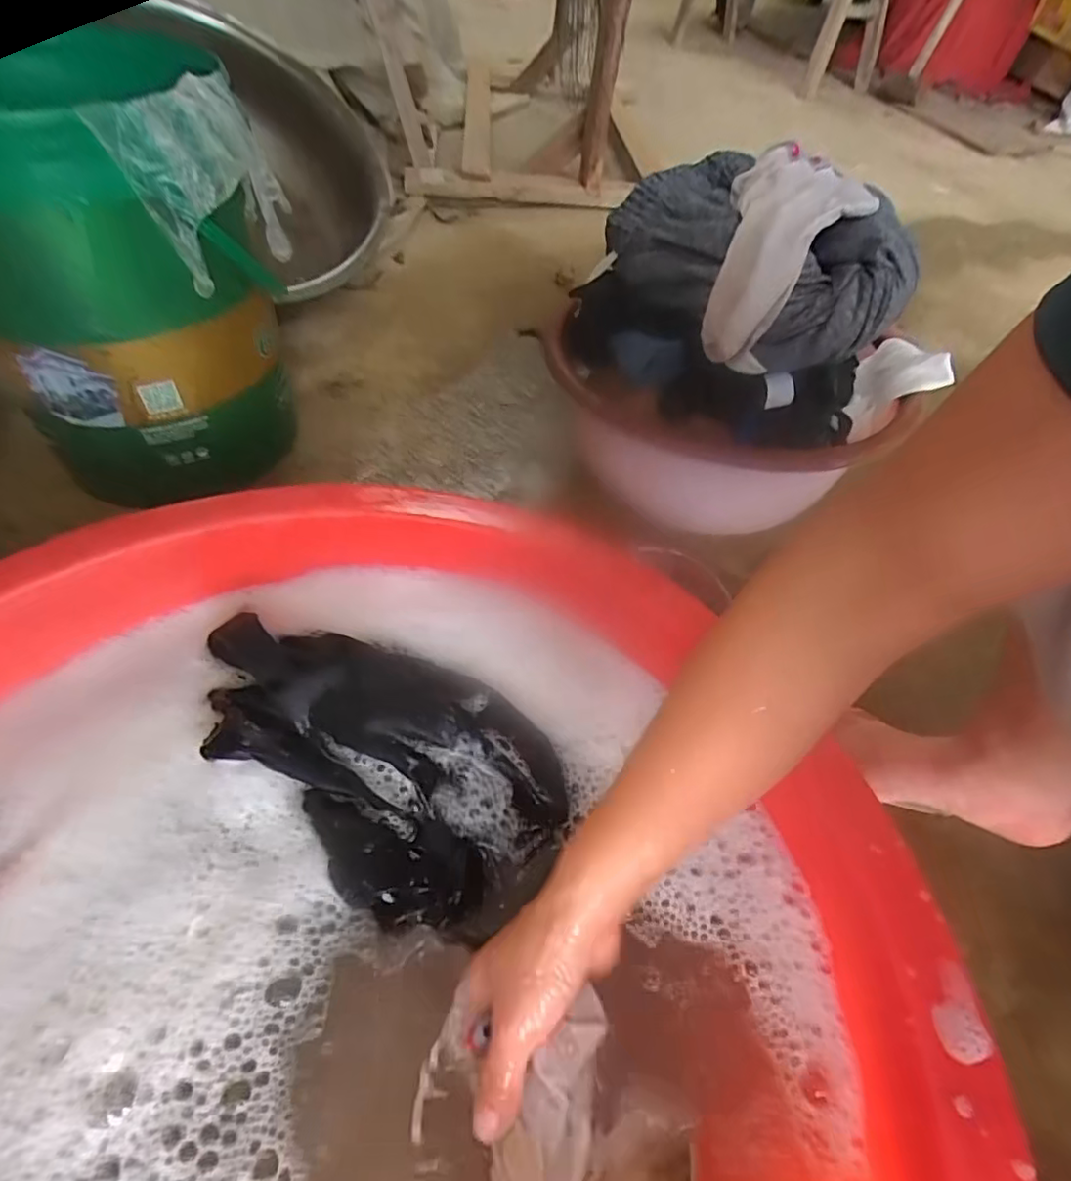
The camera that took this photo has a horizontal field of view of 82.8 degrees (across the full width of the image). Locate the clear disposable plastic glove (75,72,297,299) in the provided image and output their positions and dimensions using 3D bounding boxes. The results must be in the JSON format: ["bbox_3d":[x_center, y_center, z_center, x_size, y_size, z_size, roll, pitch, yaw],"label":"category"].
[{"bbox_3d":[-0.260,-0.324,0.485,0.046,0.123,0.122,17,54,10],"label":"clear disposable plastic glove"}]

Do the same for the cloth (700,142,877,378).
[{"bbox_3d":[0.210,-0.293,0.530,0.107,0.062,0.215,24,80,15],"label":"cloth"}]

